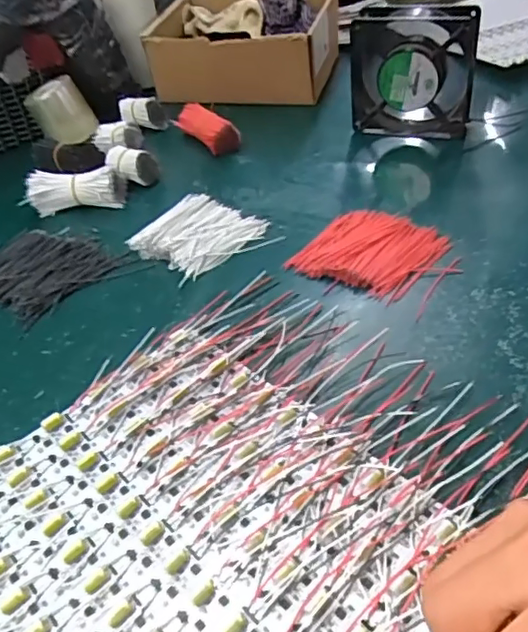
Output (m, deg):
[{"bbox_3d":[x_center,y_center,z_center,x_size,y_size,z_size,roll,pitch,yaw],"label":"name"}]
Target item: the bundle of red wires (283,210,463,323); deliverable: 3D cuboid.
[{"bbox_3d":[0.093,-0.053,0.469,0.117,0.013,0.101,28,53,32],"label":"bundle of red wires"}]

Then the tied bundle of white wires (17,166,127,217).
[{"bbox_3d":[-0.188,-0.125,0.567,0.095,0.035,0.035,-9,43,-2],"label":"tied bundle of white wires"}]

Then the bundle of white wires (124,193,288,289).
[{"bbox_3d":[-0.055,-0.076,0.513,0.103,0.016,0.096,-33,49,-25],"label":"bundle of white wires"}]

